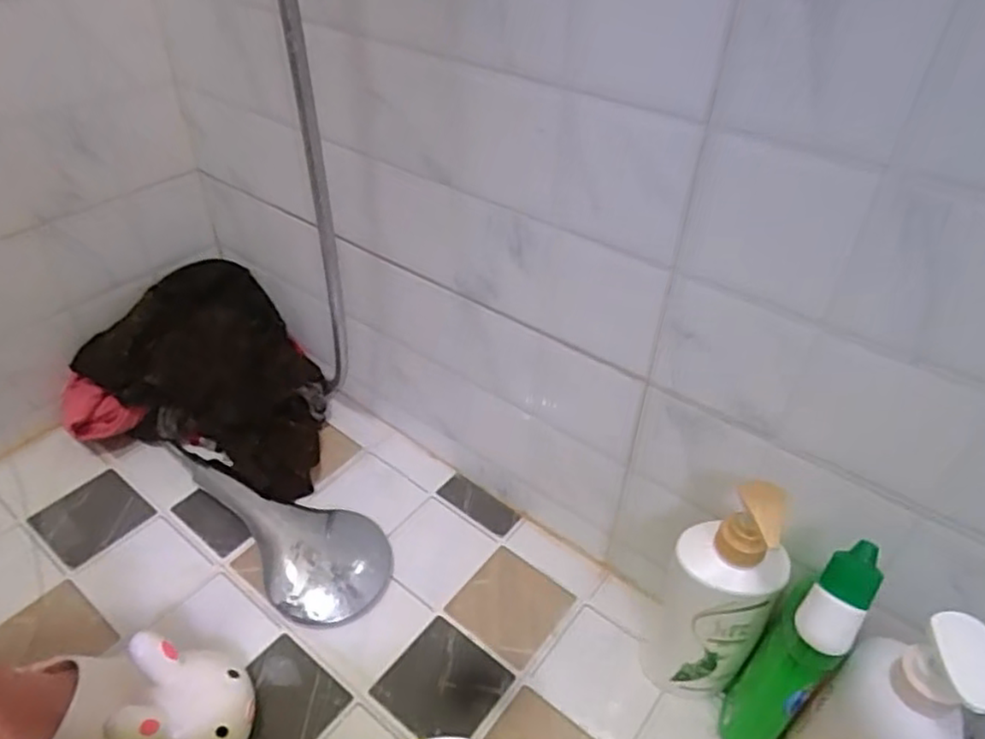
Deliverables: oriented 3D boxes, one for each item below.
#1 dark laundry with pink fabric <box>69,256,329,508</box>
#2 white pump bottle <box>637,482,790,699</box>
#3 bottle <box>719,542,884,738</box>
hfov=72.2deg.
[{"bbox_3d":[-0.316,0.008,0.802,0.309,0.128,0.243,18,42,16],"label":"dark laundry with pink fabric"},{"bbox_3d":[0.176,0.173,0.528,0.077,0.245,0.067,25,45,23],"label":"white pump bottle"},{"bbox_3d":[0.222,0.206,0.495,0.051,0.229,0.081,32,49,31],"label":"bottle"}]

